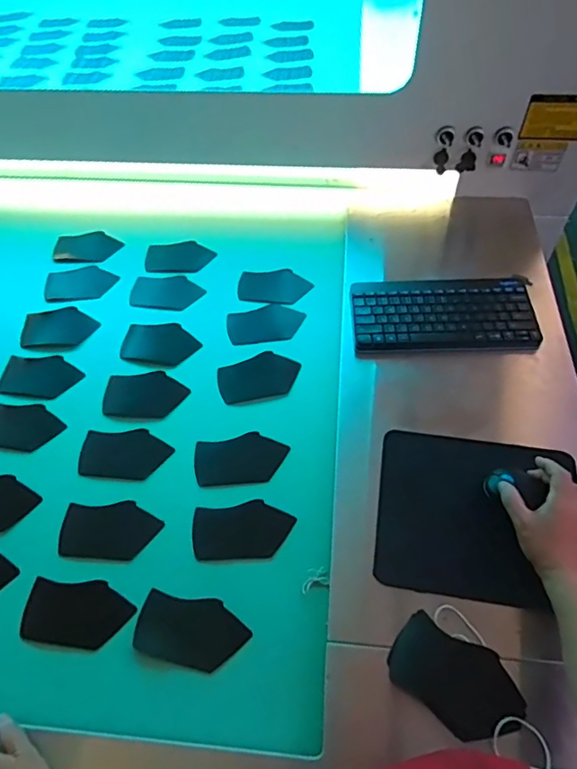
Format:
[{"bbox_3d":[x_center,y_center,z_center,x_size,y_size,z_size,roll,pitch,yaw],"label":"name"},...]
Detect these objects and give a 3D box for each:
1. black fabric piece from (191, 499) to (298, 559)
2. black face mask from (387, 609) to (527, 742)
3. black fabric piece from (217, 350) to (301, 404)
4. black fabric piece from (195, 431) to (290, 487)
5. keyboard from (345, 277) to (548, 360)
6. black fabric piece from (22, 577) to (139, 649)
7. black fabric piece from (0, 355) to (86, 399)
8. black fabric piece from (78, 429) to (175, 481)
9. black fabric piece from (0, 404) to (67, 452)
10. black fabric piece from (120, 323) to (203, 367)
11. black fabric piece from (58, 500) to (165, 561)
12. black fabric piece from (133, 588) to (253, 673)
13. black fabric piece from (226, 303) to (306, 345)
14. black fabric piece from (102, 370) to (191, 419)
[{"bbox_3d":[-0.060,0.190,0.687,0.126,0.004,0.072,-1,60,0],"label":"black fabric piece"},{"bbox_3d":[0.176,0.309,0.552,0.134,0.015,0.081,28,61,21],"label":"black face mask"},{"bbox_3d":[-0.047,-0.013,0.826,0.124,0.006,0.077,-14,55,-7],"label":"black fabric piece"},{"bbox_3d":[-0.067,0.105,0.749,0.127,0.005,0.072,-7,59,-1],"label":"black fabric piece"},{"bbox_3d":[0.243,-0.109,0.831,0.277,0.018,0.149,-2,55,2],"label":"keyboard"},{"bbox_3d":[-0.253,0.274,0.632,0.126,0.006,0.073,4,55,6],"label":"black fabric piece"},{"bbox_3d":[-0.394,-0.013,0.840,0.127,0.004,0.078,5,55,7],"label":"black fabric piece"},{"bbox_3d":[-0.236,0.100,0.760,0.128,0.005,0.077,4,55,6],"label":"black fabric piece"},{"bbox_3d":[-0.402,0.062,0.790,0.128,0.004,0.074,8,56,9],"label":"black fabric piece"},{"bbox_3d":[-0.211,-0.066,0.865,0.123,0.011,0.077,5,55,6],"label":"black fabric piece"},{"bbox_3d":[-0.234,0.190,0.691,0.128,0.004,0.073,2,55,5],"label":"black fabric piece"},{"bbox_3d":[-0.114,0.288,0.617,0.129,0.004,0.070,10,56,10],"label":"black fabric piece"},{"bbox_3d":[-0.039,-0.103,0.898,0.127,0.008,0.071,-9,65,-4],"label":"black fabric piece"},{"bbox_3d":[-0.220,0.017,0.811,0.124,0.007,0.075,-1,61,0],"label":"black fabric piece"}]

